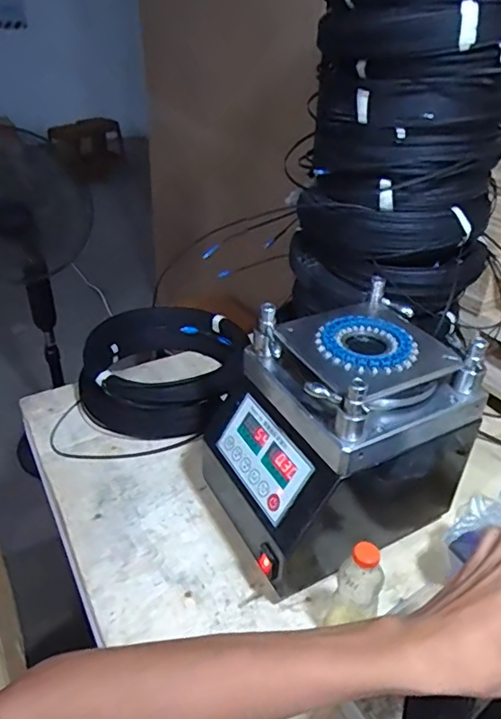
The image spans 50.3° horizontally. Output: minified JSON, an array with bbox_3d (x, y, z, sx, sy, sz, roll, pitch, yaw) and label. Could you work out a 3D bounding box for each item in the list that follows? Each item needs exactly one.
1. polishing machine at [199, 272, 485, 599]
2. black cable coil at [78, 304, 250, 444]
[{"bbox_3d":[0.110,0.101,0.699,0.276,0.280,0.246,-13,37,-20],"label":"polishing machine"},{"bbox_3d":[-0.167,0.015,0.980,0.278,0.105,0.299,1,34,0],"label":"black cable coil"}]

